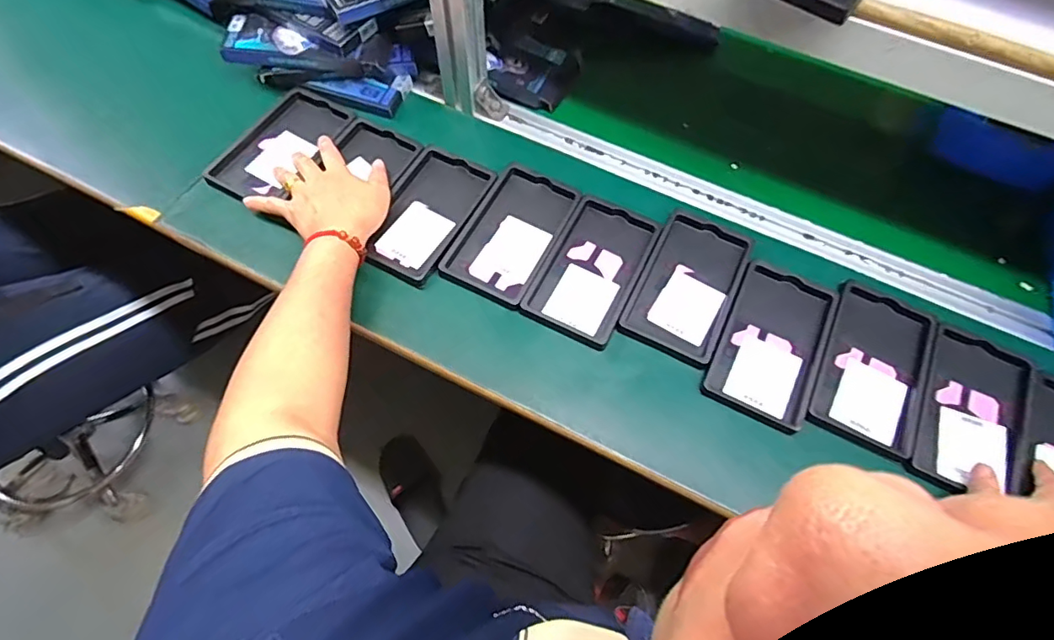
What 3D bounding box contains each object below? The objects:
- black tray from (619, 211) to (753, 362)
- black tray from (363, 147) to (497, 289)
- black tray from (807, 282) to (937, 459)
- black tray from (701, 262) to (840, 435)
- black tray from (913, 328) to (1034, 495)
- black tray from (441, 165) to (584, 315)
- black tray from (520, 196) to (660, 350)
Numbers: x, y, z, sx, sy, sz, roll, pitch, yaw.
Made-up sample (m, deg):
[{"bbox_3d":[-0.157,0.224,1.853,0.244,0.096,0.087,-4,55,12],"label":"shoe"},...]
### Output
[{"bbox_3d":[0.164,-0.038,0.546,0.091,0.015,0.163,25,65,10],"label":"black tray"},{"bbox_3d":[-0.110,-0.114,0.573,0.095,0.015,0.161,23,65,9],"label":"black tray"},{"bbox_3d":[0.331,0.044,0.510,0.094,0.013,0.159,23,65,9],"label":"black tray"},{"bbox_3d":[0.238,0.022,0.517,0.093,0.014,0.159,26,65,10],"label":"black tray"},{"bbox_3d":[0.410,0.086,0.488,0.084,0.022,0.156,26,65,11],"label":"black tray"},{"bbox_3d":[-0.017,-0.093,0.566,0.091,0.014,0.161,25,65,10],"label":"black tray"},{"bbox_3d":[0.067,-0.055,0.552,0.089,0.012,0.158,24,65,10],"label":"black tray"}]

